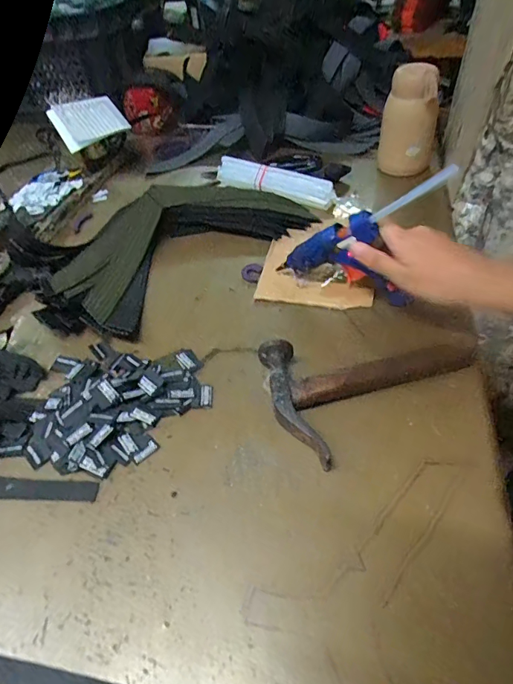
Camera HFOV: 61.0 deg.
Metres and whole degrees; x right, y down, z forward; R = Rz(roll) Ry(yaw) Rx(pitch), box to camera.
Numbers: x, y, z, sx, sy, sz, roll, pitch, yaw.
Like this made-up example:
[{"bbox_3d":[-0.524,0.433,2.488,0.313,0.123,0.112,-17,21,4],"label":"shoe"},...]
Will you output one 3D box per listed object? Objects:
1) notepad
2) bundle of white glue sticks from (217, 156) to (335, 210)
[{"bbox_3d":[-0.255,-0.336,0.663,0.101,0.017,0.064,-36,95,-27],"label":"notepad"},{"bbox_3d":[0.021,-0.235,0.635,0.193,0.031,0.034,23,52,24],"label":"bundle of white glue sticks"}]

